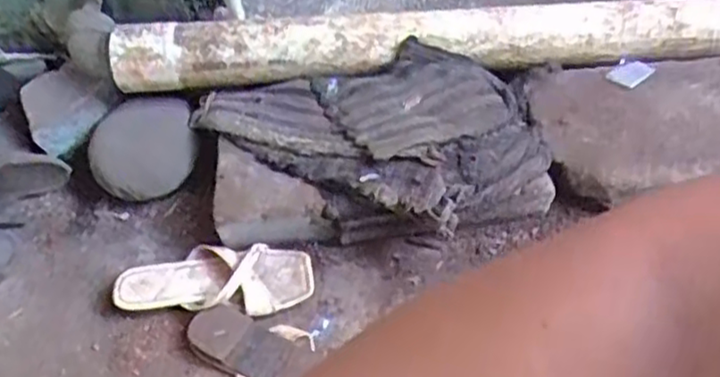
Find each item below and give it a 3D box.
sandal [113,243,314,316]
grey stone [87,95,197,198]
[{"bbox_3d":[-0.181,0.114,0.873,0.246,0.035,0.093,2,49,7],"label":"sandal"},{"bbox_3d":[-0.311,-0.055,1.012,0.152,0.066,0.156,-4,49,4],"label":"grey stone"}]

